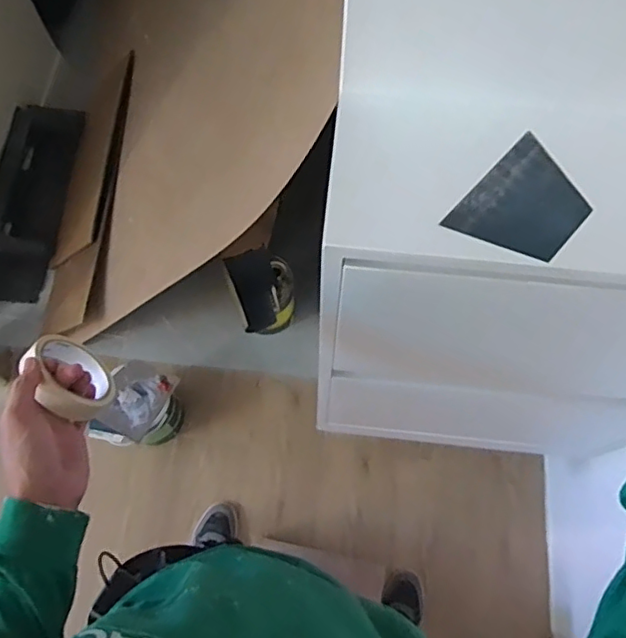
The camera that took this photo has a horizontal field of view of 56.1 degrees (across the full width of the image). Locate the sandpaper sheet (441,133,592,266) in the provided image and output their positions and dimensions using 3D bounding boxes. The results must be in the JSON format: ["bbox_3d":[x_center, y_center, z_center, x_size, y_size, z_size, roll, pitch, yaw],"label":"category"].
[{"bbox_3d":[0.207,-0.109,0.569,0.098,0.010,0.130,40,74,14],"label":"sandpaper sheet"}]

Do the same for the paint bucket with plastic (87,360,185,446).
[{"bbox_3d":[-0.415,0.245,1.495,0.209,0.252,0.198,16,70,6],"label":"paint bucket with plastic"}]

